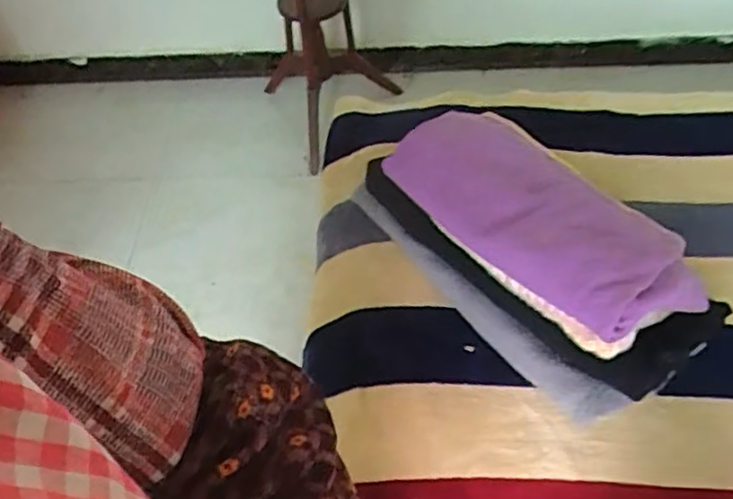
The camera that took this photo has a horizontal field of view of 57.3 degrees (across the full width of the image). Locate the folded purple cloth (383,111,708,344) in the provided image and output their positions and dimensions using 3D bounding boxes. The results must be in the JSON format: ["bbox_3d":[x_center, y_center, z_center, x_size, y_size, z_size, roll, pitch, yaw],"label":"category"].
[{"bbox_3d":[0.209,-0.051,0.883,0.447,0.081,0.196,36,61,27],"label":"folded purple cloth"}]

